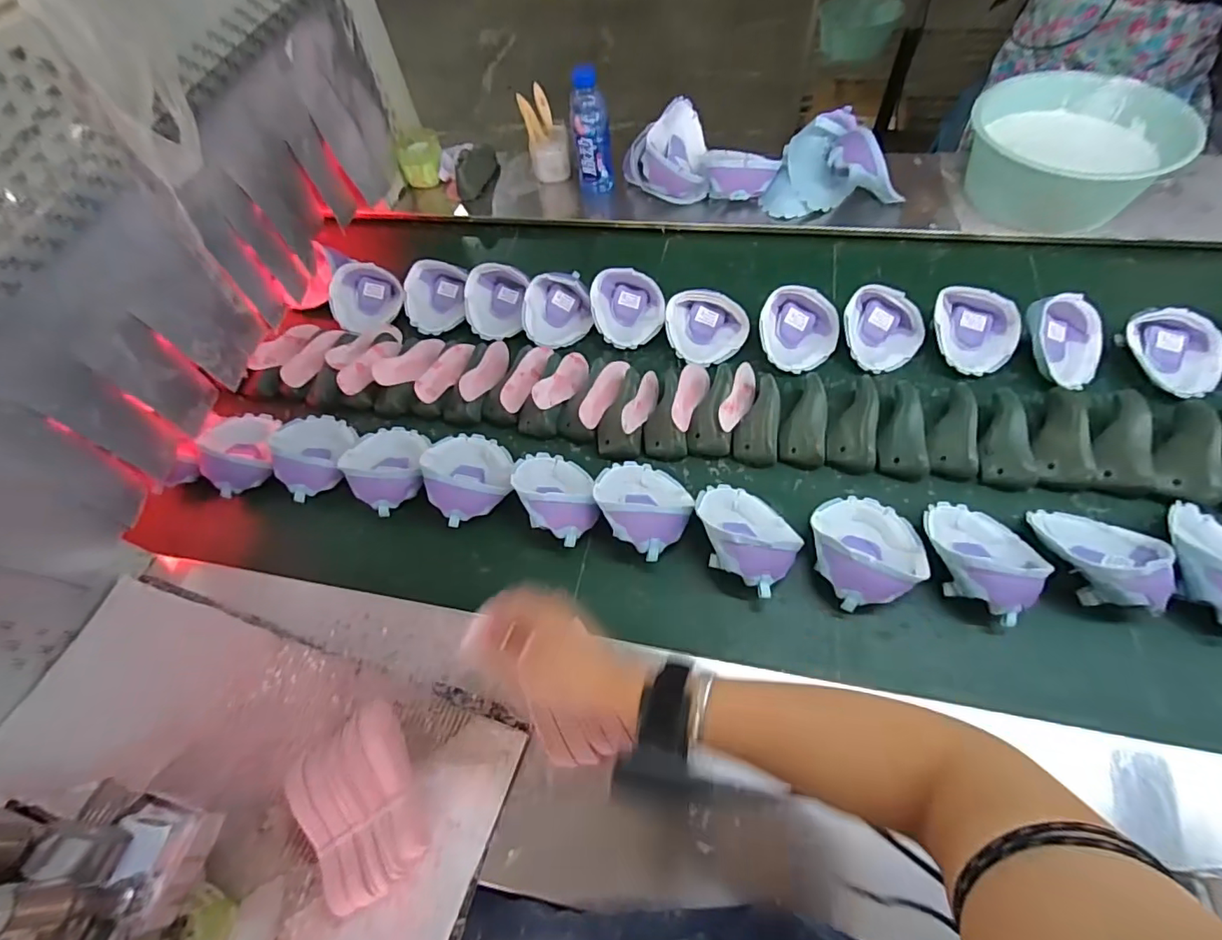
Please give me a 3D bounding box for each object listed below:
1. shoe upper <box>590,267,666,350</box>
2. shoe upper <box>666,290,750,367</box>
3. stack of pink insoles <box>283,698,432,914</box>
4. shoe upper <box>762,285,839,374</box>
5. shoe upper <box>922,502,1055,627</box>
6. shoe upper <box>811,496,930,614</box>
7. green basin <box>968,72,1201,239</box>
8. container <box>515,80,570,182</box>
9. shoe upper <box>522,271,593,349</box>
[{"bbox_3d":[0.027,-0.265,0.871,0.113,0.075,0.113,-2,59,3],"label":"shoe upper"},{"bbox_3d":[0.152,-0.227,0.844,0.125,0.059,0.116,-1,59,4],"label":"shoe upper"},{"bbox_3d":[-0.234,0.316,0.502,0.090,0.058,0.145,-27,61,-11],"label":"stack of pink insoles"},{"bbox_3d":[0.287,-0.208,0.817,0.122,0.076,0.122,17,62,14],"label":"shoe upper"},{"bbox_3d":[0.427,0.092,0.605,0.119,0.054,0.147,-25,61,-10],"label":"shoe upper"},{"bbox_3d":[0.296,0.086,0.620,0.116,0.060,0.144,-6,59,1],"label":"shoe upper"},{"bbox_3d":[0.787,-0.544,0.931,0.305,0.141,0.305,-2,59,3],"label":"green basin"},{"bbox_3d":[-0.135,-0.685,1.095,0.083,0.140,0.106,-13,59,-3],"label":"container"},{"bbox_3d":[-0.090,-0.273,0.894,0.112,0.074,0.117,-2,59,3],"label":"shoe upper"}]

